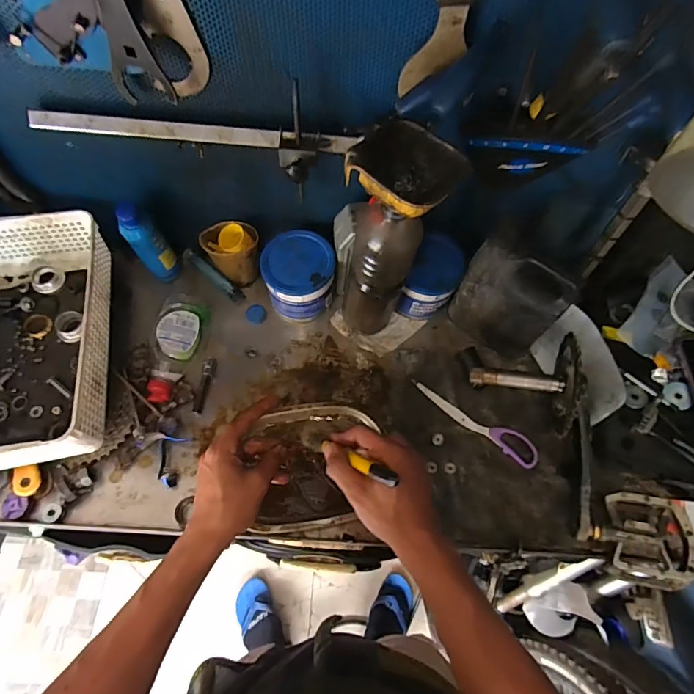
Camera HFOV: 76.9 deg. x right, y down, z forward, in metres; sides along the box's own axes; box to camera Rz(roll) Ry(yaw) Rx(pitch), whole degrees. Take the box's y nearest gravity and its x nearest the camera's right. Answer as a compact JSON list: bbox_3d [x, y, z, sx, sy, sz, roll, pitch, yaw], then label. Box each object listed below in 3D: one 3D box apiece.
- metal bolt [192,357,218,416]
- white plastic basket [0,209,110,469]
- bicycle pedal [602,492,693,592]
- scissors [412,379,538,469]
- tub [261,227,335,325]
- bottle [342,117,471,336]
[{"bbox_3d":[-0.207,0.054,0.633,0.016,0.020,0.087,7,65,1],"label":"metal bolt"},{"bbox_3d":[-0.447,-0.007,0.566,0.248,0.083,0.329,-9,66,-6],"label":"white plastic basket"},{"bbox_3d":[0.366,0.238,0.542,0.109,0.043,0.103,13,65,4],"label":"bicycle pedal"},{"bbox_3d":[0.182,0.100,0.618,0.192,0.008,0.036,36,69,14],"label":"scissors"},{"bbox_3d":[-0.070,-0.101,0.653,0.098,0.101,0.098,1,65,-2],"label":"tub"},{"bbox_3d":[0.053,-0.110,0.536,0.089,0.299,0.091,31,68,12],"label":"bottle"}]

